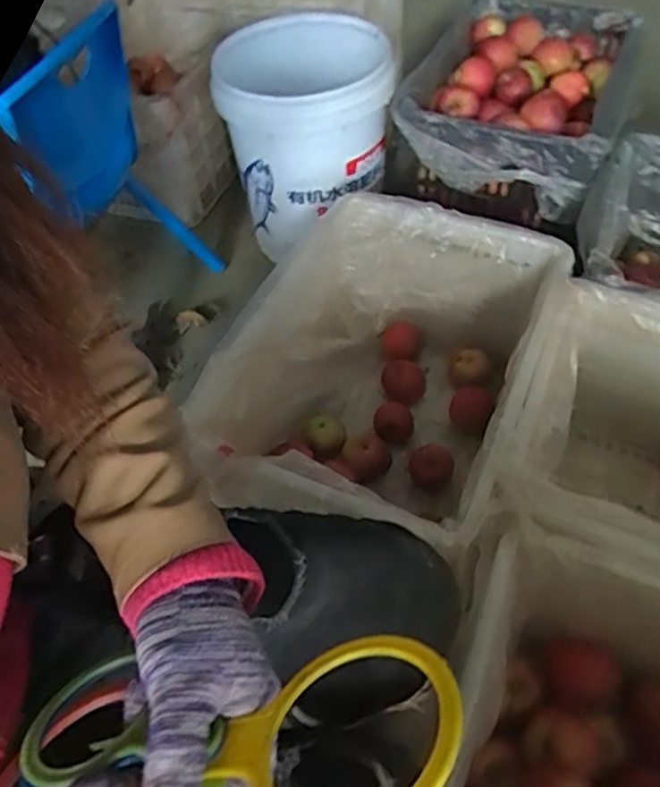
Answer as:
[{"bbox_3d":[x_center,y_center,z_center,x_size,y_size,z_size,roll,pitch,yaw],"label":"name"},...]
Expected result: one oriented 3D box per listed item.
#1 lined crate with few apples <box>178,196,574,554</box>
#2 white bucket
[{"bbox_3d":[0.084,0.001,0.901,0.365,0.295,0.458,20,57,17],"label":"lined crate with few apples"},{"bbox_3d":[-0.044,-0.478,1.199,0.297,0.306,0.281,-6,53,-1],"label":"white bucket"}]

